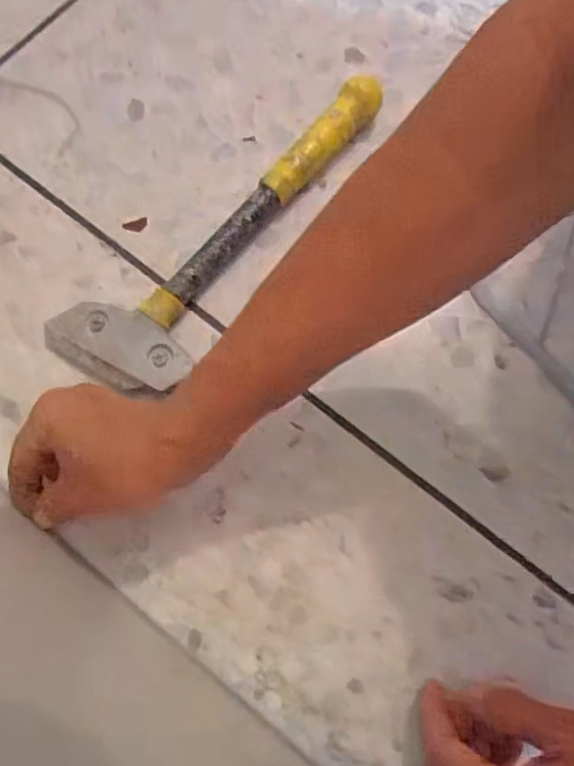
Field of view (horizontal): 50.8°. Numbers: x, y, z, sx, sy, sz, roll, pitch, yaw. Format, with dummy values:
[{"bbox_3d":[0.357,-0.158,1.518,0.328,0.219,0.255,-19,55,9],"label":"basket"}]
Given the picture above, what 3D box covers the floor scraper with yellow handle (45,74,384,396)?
[{"bbox_3d":[-0.046,-0.115,0.416,0.092,0.031,0.276,33,77,8],"label":"floor scraper with yellow handle"}]

